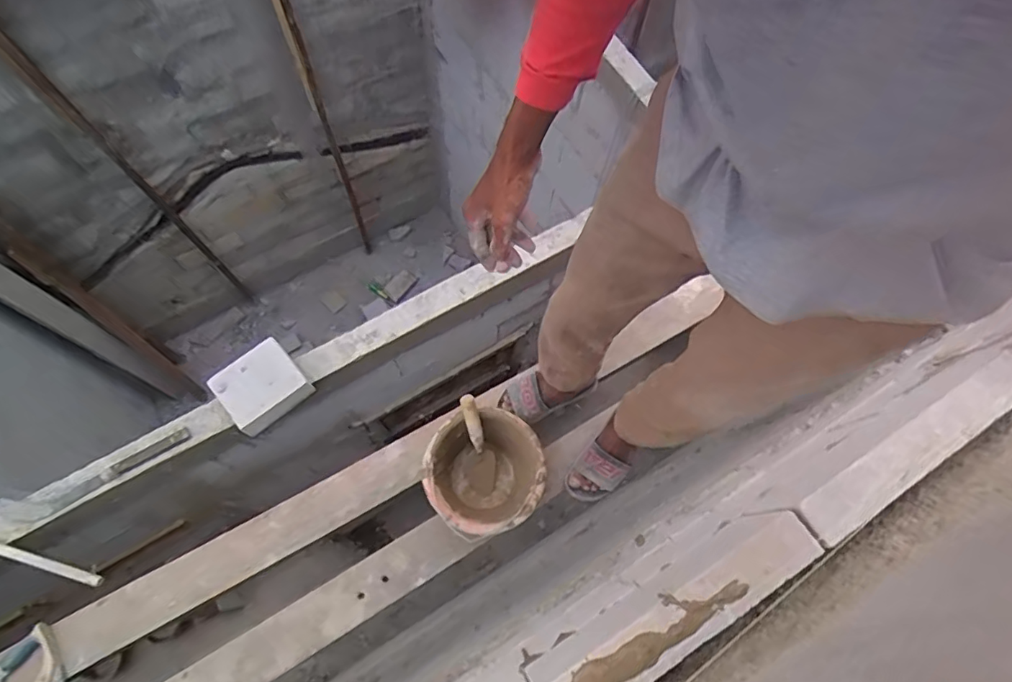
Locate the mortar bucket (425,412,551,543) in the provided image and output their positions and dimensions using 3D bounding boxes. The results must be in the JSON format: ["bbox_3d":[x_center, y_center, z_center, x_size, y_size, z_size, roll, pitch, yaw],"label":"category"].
[{"bbox_3d":[-0.048,0.302,1.227,0.248,0.202,0.257,1,69,-3],"label":"mortar bucket"}]

